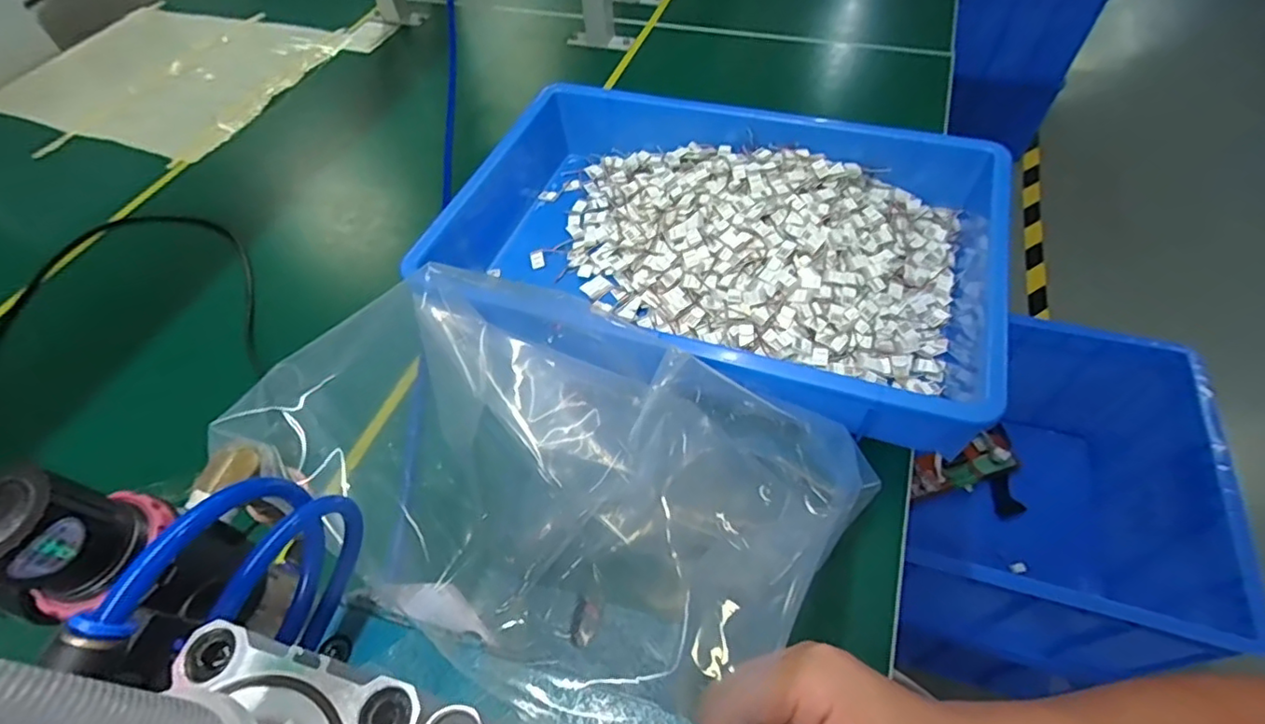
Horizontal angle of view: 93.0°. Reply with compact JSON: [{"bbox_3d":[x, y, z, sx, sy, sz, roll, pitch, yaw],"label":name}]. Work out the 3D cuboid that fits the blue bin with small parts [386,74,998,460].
[{"bbox_3d":[0.063,-0.116,0.528,0.479,0.080,0.295,20,57,17],"label":"blue bin with small parts"}]

